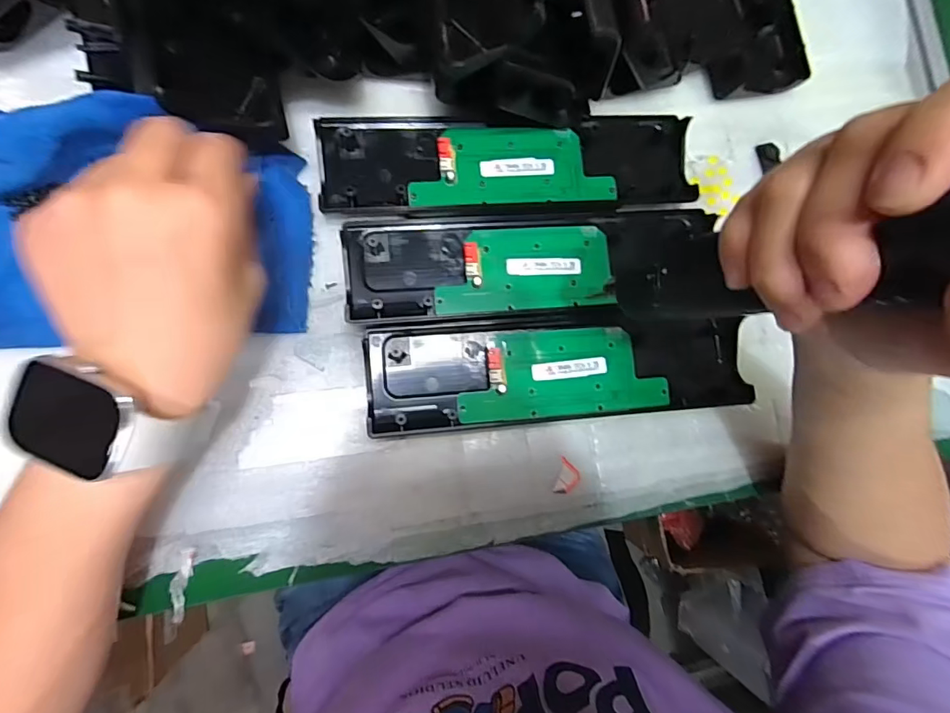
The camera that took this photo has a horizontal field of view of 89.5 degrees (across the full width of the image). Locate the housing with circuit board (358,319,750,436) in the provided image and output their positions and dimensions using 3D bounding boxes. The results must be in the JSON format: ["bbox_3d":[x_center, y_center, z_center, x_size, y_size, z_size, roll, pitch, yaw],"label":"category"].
[{"bbox_3d":[0.056,0.009,0.308,0.243,0.019,0.063,-3,85,-8],"label":"housing with circuit board"}]

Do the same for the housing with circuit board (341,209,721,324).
[{"bbox_3d":[0.038,-0.062,0.309,0.235,0.012,0.067,-5,86,-8],"label":"housing with circuit board"}]

